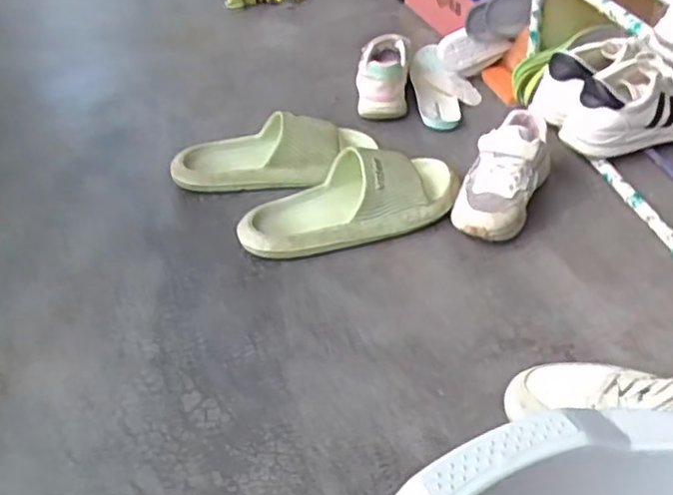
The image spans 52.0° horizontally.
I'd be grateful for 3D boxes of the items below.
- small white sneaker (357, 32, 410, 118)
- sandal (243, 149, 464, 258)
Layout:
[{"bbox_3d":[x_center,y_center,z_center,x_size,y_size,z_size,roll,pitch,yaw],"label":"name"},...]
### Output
[{"bbox_3d":[0.066,-0.249,1.006,0.079,0.078,0.114,2,40,9],"label":"small white sneaker"},{"bbox_3d":[0.019,-0.057,0.800,0.269,0.073,0.102,-17,41,-15],"label":"sandal"}]

